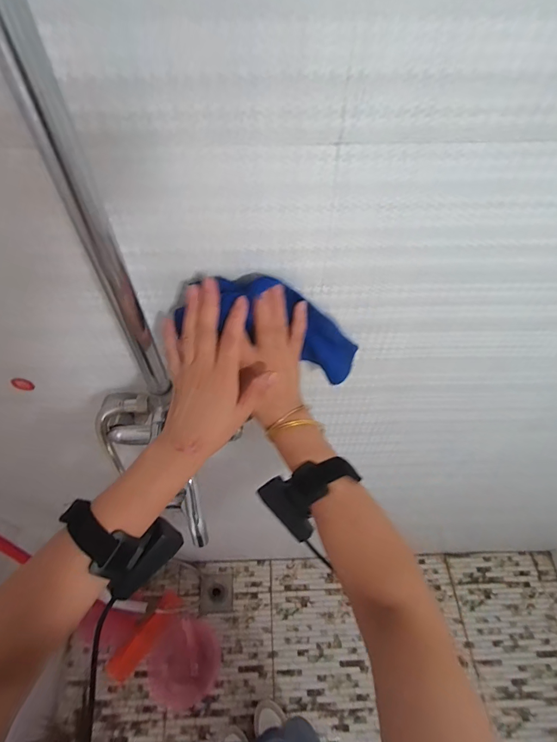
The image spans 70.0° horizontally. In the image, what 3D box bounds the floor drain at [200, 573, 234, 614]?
[{"bbox_3d":[-0.198,0.717,1.287,0.102,0.008,0.110,-3,56,-1],"label":"floor drain"}]

